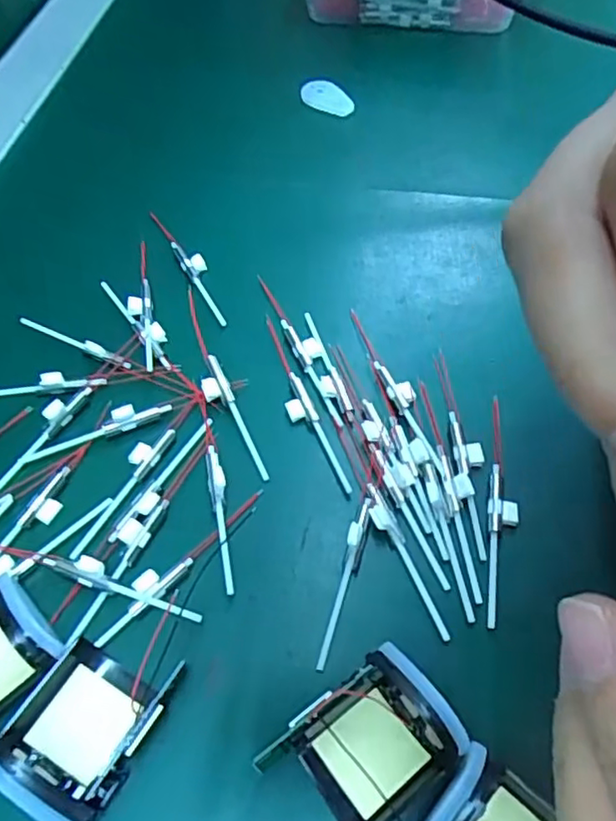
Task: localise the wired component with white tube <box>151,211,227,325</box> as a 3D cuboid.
[{"bbox_3d":[-0.055,-0.071,0.300,0.011,0.006,0.079,-25,59,-14],"label":"wired component with white tube"}]

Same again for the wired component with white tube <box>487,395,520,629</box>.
[{"bbox_3d":[0.071,0.033,0.228,0.011,0.004,0.090,6,57,7],"label":"wired component with white tube"}]

